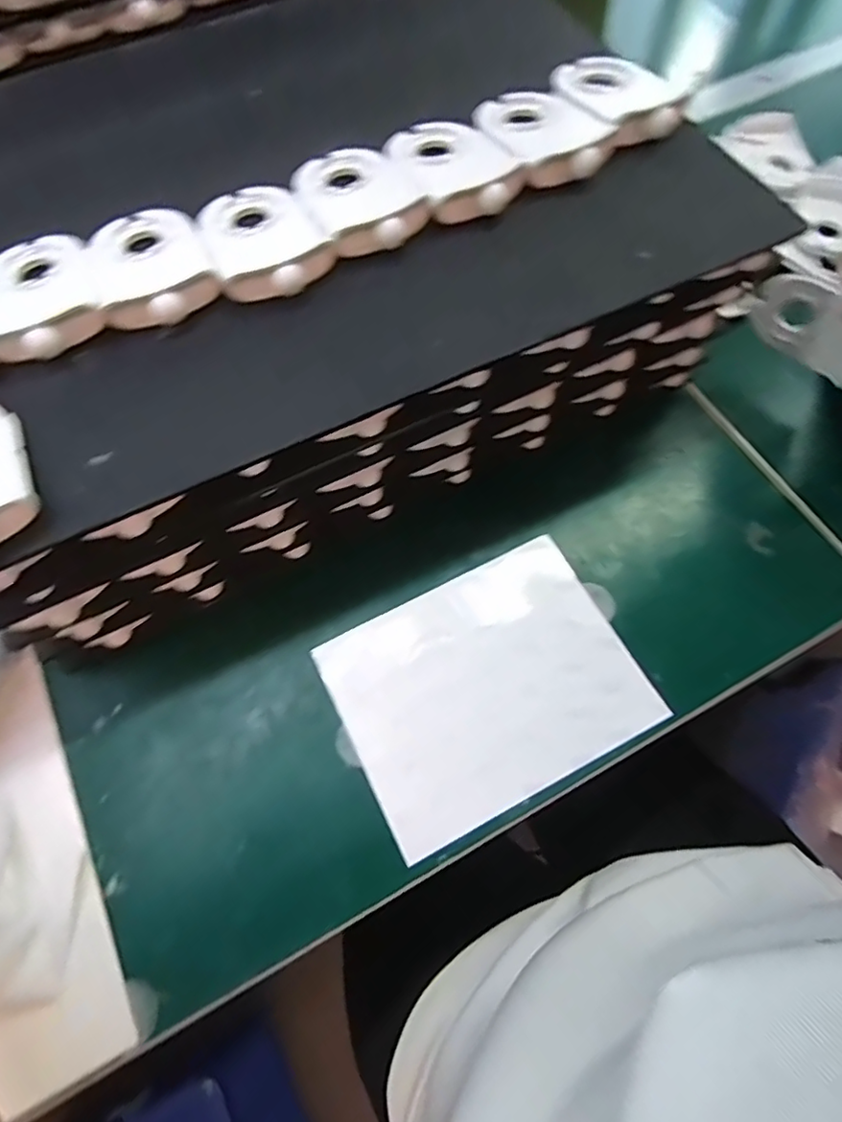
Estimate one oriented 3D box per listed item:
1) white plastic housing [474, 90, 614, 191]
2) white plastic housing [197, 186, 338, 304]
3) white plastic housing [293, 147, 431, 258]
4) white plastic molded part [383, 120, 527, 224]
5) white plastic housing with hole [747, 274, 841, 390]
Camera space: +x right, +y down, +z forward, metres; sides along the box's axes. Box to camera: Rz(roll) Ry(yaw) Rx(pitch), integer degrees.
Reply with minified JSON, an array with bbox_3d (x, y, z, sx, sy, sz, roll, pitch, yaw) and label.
[{"bbox_3d":[0.070,-0.254,0.340,0.062,0.017,0.085,-20,67,-7],"label":"white plastic housing"},{"bbox_3d":[-0.085,-0.173,0.307,0.058,0.019,0.090,-25,67,-9],"label":"white plastic housing"},{"bbox_3d":[-0.035,-0.203,0.318,0.058,0.017,0.084,-24,67,-8],"label":"white plastic housing"},{"bbox_3d":[0.018,-0.227,0.328,0.058,0.018,0.085,-23,67,-8],"label":"white plastic molded part"},{"bbox_3d":[0.264,-0.155,0.386,0.010,0.058,0.089,-37,75,-15],"label":"white plastic housing with hole"}]

